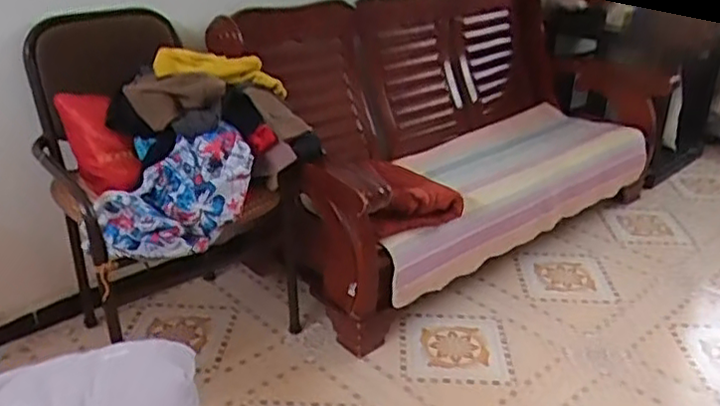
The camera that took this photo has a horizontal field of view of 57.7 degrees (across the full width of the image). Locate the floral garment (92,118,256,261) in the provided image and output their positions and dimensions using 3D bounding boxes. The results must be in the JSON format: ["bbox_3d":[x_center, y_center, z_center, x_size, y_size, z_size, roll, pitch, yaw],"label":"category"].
[{"bbox_3d":[-0.426,-0.013,1.513,0.388,0.213,0.163,-15,30,-30],"label":"floral garment"}]

